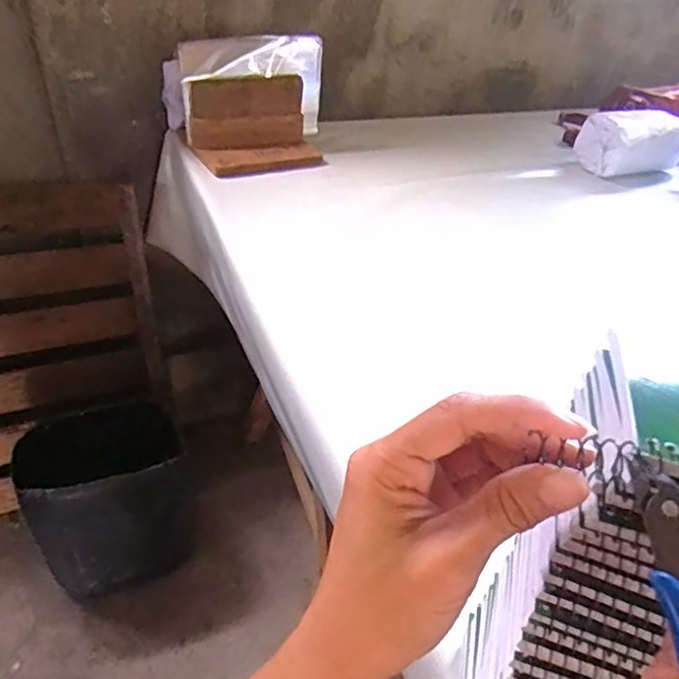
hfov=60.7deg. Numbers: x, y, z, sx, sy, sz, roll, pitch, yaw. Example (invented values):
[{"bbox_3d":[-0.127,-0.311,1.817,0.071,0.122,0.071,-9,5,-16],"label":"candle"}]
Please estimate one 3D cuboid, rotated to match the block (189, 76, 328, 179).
[{"bbox_3d":[-0.146,-0.377,1.041,0.214,0.133,0.138,-16,43,-25],"label":"block"}]

